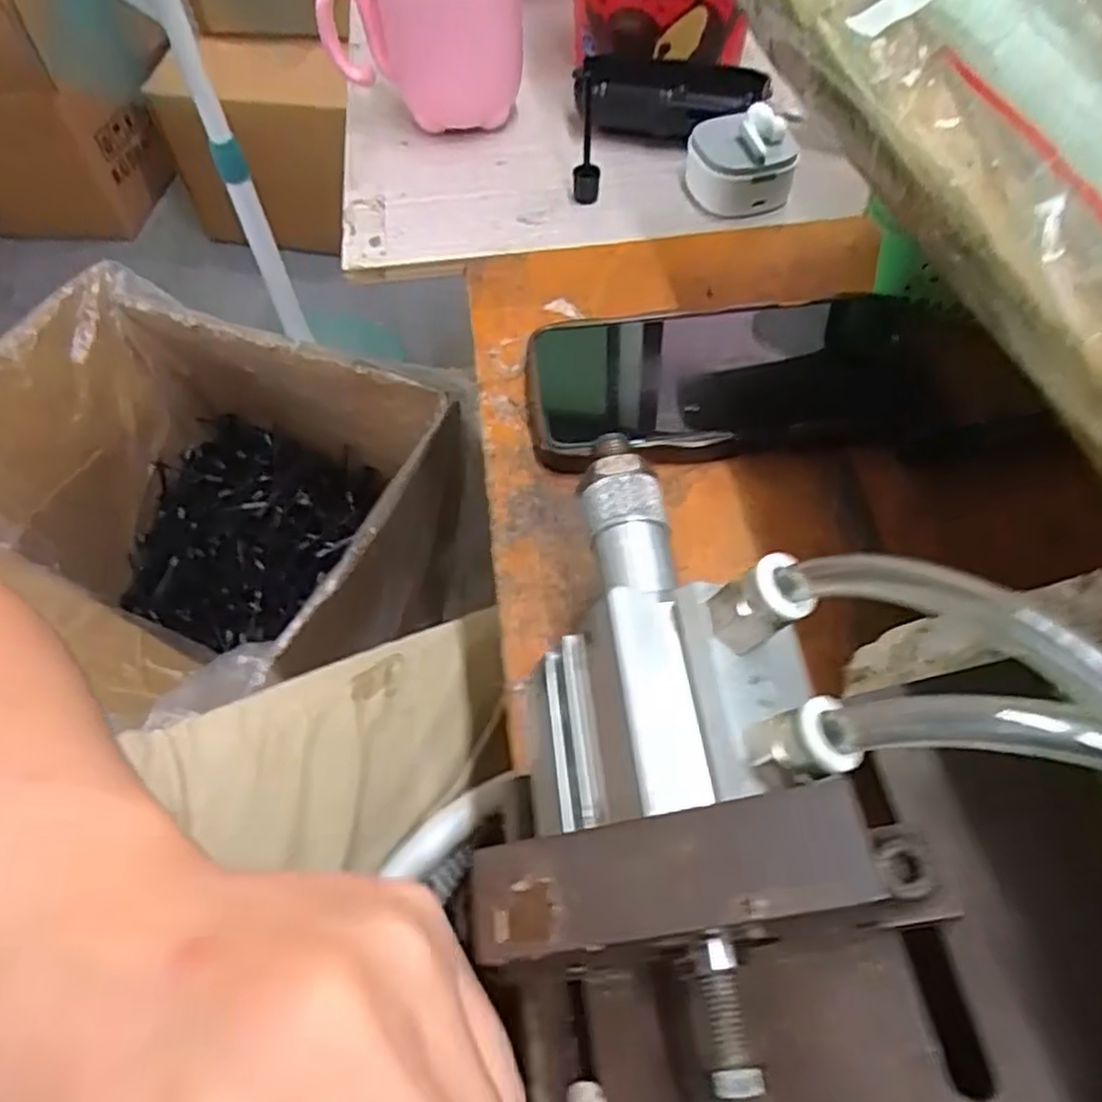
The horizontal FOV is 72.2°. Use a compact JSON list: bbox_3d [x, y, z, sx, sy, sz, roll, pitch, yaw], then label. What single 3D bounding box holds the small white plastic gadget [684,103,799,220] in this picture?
[{"bbox_3d":[0.100,-0.209,0.400,0.053,0.035,0.047,0,57,1],"label":"small white plastic gadget"}]

